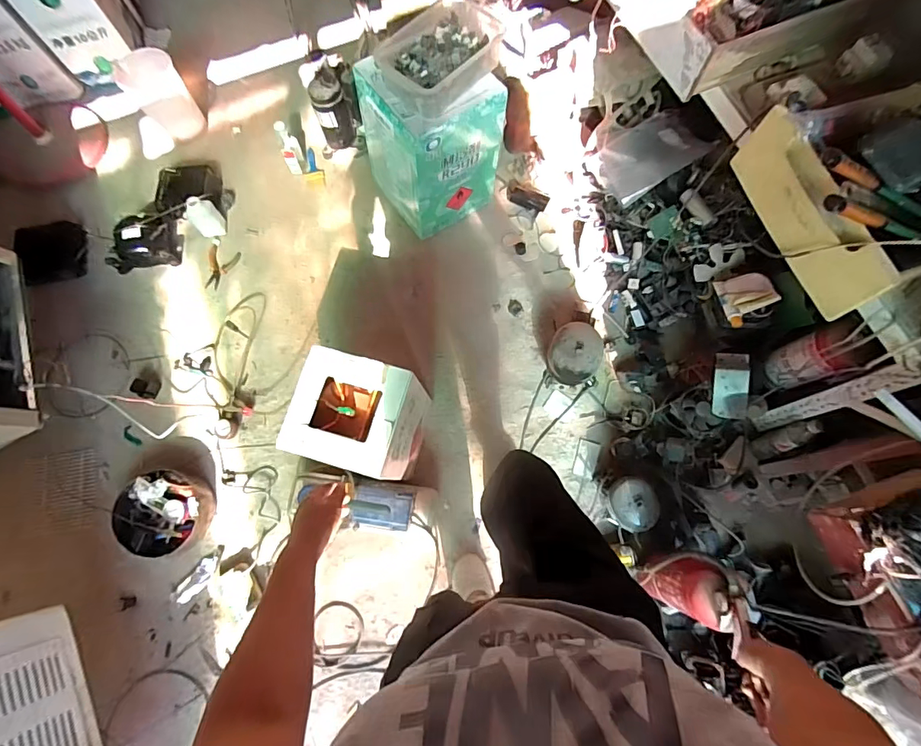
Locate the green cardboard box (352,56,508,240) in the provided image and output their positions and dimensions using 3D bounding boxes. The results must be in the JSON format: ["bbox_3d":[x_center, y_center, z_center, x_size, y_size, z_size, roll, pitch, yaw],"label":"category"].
[{"bbox_3d":[-0.092,-0.711,1.438,0.322,0.484,0.314,-35,76,-10],"label":"green cardboard box"}]

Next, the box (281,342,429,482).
[{"bbox_3d":[-0.249,0.137,1.229,0.256,0.430,0.244,16,74,5],"label":"box"}]

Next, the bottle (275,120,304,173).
[{"bbox_3d":[-0.596,-0.780,1.620,0.068,0.200,0.055,-26,74,-7],"label":"bottle"}]

